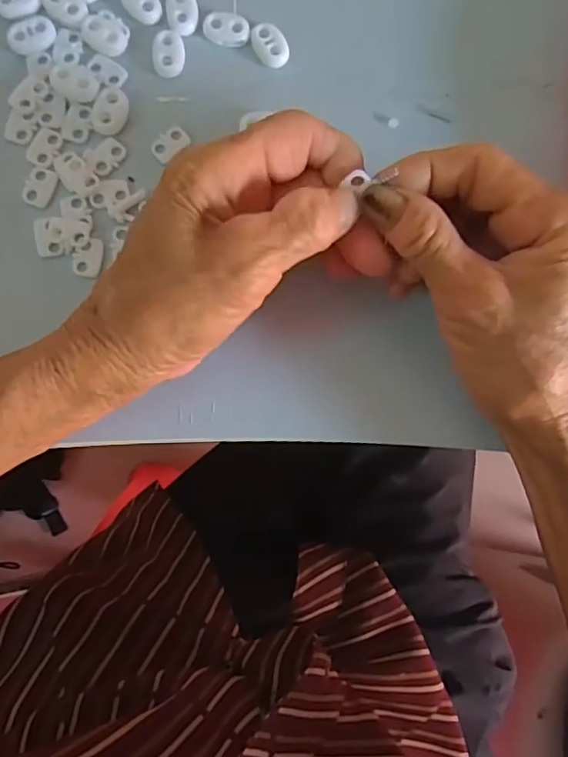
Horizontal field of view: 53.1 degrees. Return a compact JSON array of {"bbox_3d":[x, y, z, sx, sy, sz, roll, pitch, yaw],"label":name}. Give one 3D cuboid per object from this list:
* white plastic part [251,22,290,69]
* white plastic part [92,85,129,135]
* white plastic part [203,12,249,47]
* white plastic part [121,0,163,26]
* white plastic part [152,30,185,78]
[{"bbox_3d":[-0.006,-0.161,0.272,0.015,0.005,0.021,-29,87,-6],"label":"white plastic part"},{"bbox_3d":[-0.080,-0.124,0.263,0.014,0.004,0.022,23,84,-1],"label":"white plastic part"},{"bbox_3d":[-0.027,-0.168,0.272,0.022,0.006,0.014,6,84,-3],"label":"white plastic part"},{"bbox_3d":[-0.068,-0.179,0.269,0.015,0.004,0.023,-42,88,-6],"label":"white plastic part"},{"bbox_3d":[-0.054,-0.154,0.269,0.015,0.004,0.022,-5,85,-4],"label":"white plastic part"}]

